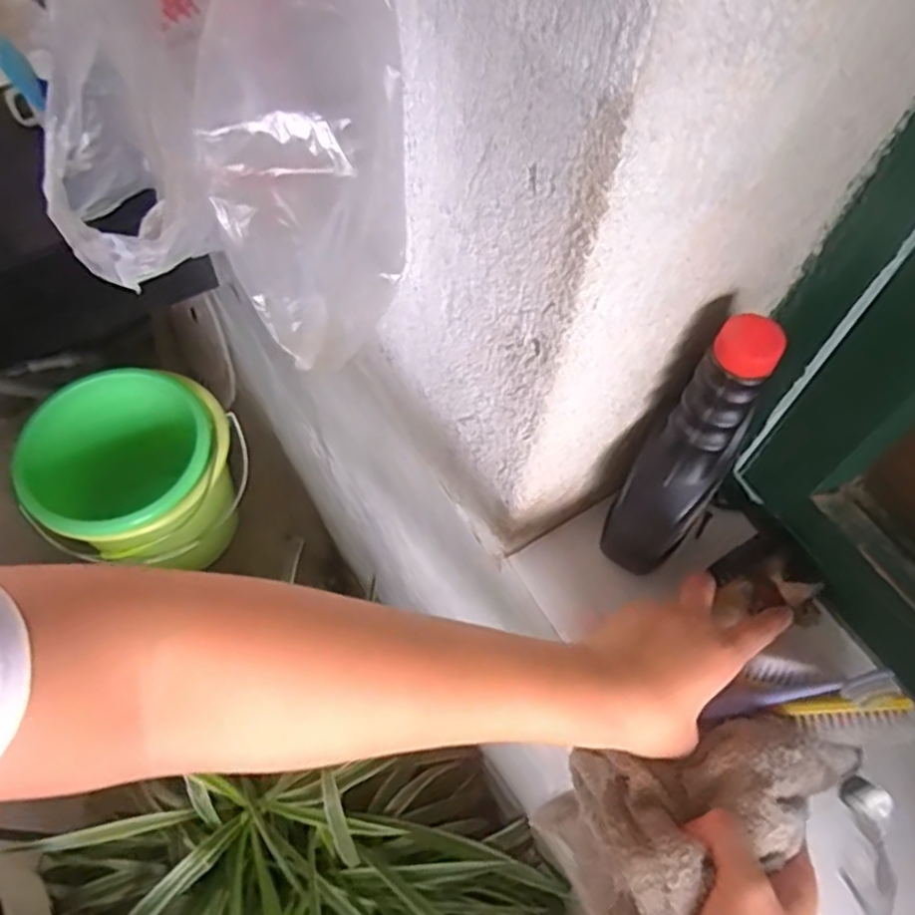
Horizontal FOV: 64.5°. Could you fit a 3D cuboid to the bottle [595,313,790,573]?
[{"bbox_3d":[0.135,0.002,0.431,0.055,0.213,0.065,38,65,17],"label":"bottle"}]

